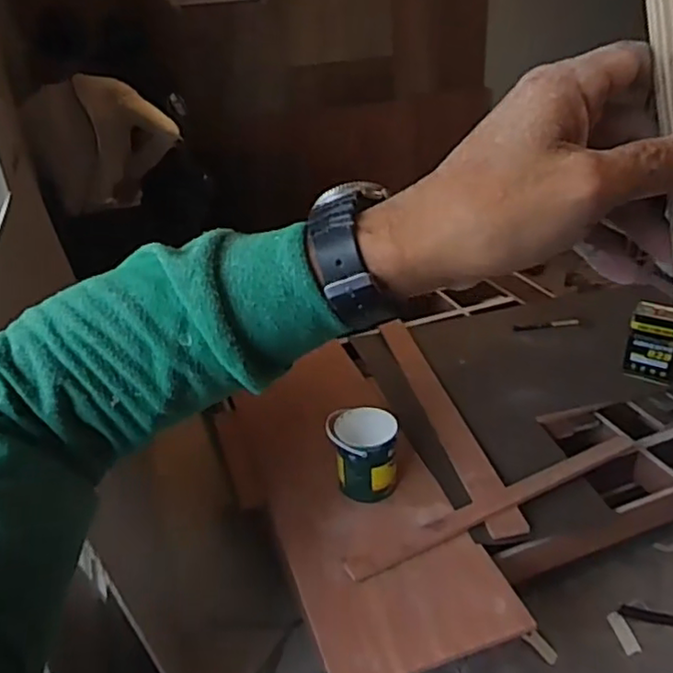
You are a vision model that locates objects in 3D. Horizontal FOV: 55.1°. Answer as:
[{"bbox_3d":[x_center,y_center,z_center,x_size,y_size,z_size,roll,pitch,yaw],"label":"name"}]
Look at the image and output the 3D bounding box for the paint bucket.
[{"bbox_3d":[0.076,0.327,1.755,0.175,0.221,0.154,-8,30,-7],"label":"paint bucket"}]

